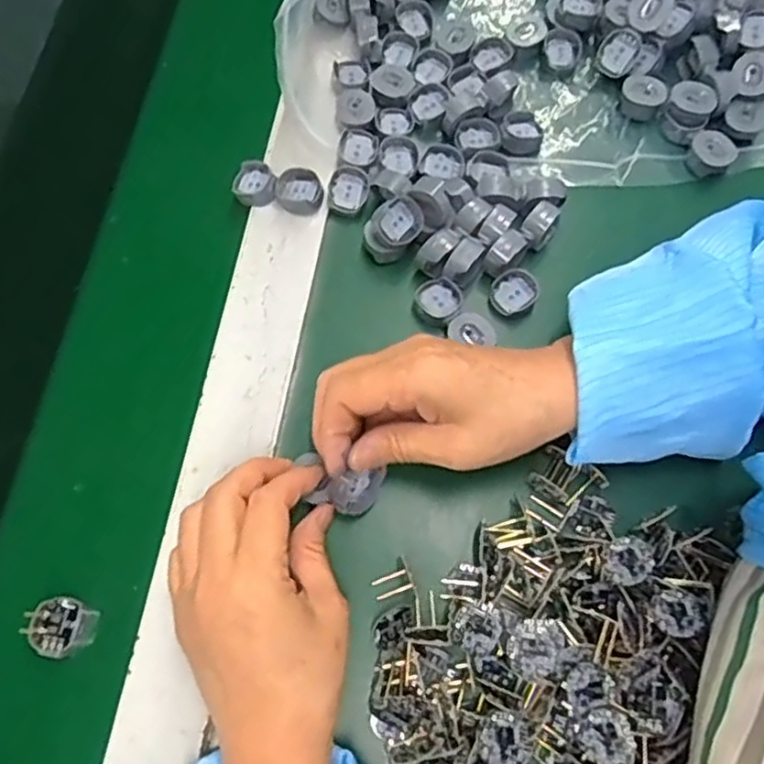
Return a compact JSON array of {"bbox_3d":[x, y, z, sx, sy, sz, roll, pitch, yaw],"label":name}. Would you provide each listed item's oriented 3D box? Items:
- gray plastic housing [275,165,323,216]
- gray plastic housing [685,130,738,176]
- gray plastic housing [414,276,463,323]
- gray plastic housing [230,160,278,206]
[{"bbox_3d":[-0.052,-0.120,0.442,0.030,0.012,0.027,8,70,3],"label":"gray plastic housing"},{"bbox_3d":[0.210,-0.145,0.445,0.027,0.014,0.027,0,70,0],"label":"gray plastic housing"},{"bbox_3d":[0.034,-0.049,0.419,0.025,0.010,0.028,-32,73,-11],"label":"gray plastic housing"},{"bbox_3d":[-0.082,-0.127,0.447,0.028,0.010,0.030,0,70,0],"label":"gray plastic housing"}]

